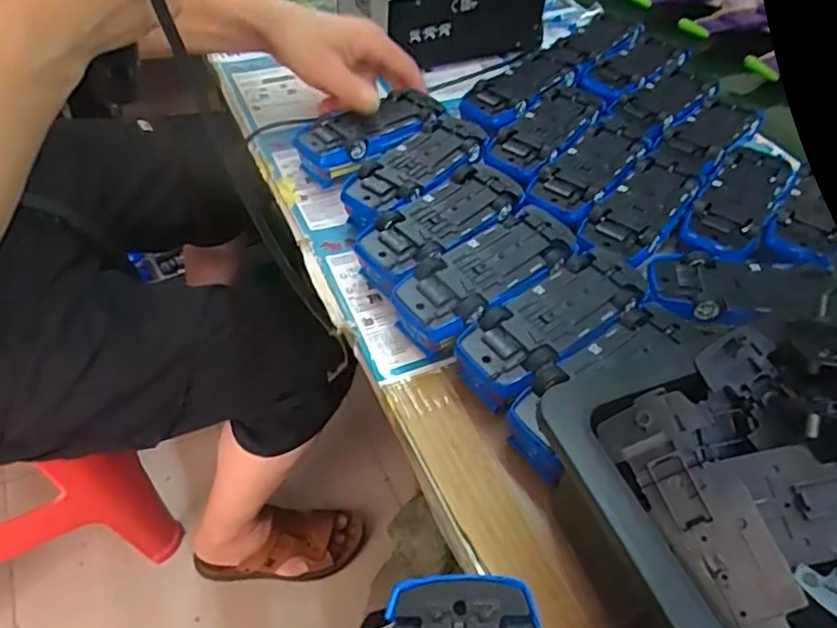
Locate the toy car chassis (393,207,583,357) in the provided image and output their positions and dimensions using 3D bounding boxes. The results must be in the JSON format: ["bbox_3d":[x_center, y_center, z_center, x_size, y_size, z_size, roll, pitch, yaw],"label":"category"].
[{"bbox_3d":[0.043,-0.019,0.433,0.129,0.052,0.055,-30,58,-29],"label":"toy car chassis"}]

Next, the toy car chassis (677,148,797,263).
[{"bbox_3d":[0.241,-0.090,0.487,0.059,0.012,0.139,31,52,20],"label":"toy car chassis"}]

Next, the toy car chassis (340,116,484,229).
[{"bbox_3d":[-0.003,-0.105,0.508,0.058,0.045,0.131,36,54,23],"label":"toy car chassis"}]

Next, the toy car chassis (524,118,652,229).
[{"bbox_3d":[0.137,-0.115,0.506,0.053,0.013,0.139,32,52,20],"label":"toy car chassis"}]

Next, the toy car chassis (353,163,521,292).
[{"bbox_3d":[0.015,-0.056,0.466,0.131,0.047,0.057,-32,59,-30],"label":"toy car chassis"}]

